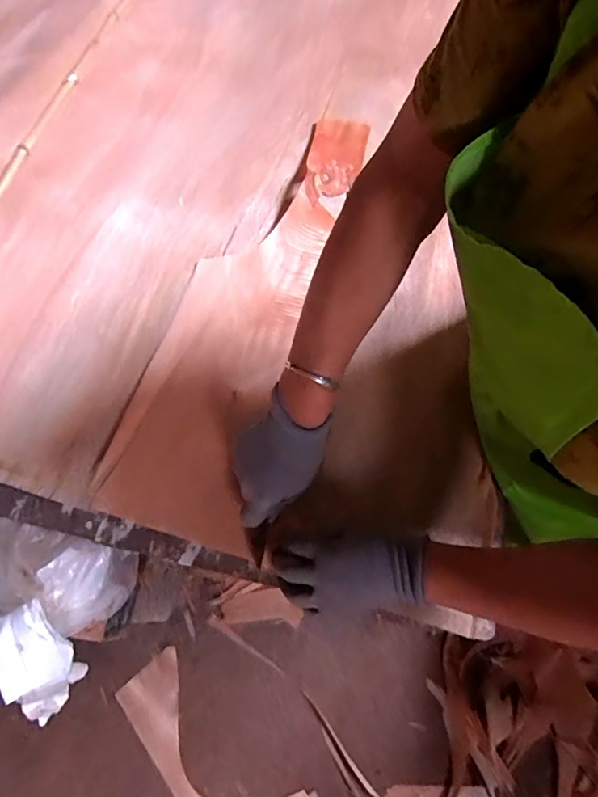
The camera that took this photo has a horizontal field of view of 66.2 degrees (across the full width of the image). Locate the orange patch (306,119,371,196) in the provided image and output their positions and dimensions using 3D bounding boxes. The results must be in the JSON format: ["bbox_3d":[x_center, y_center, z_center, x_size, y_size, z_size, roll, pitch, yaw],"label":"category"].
[{"bbox_3d":[0.059,-0.384,0.723,0.086,0.020,0.172,12,67,0],"label":"orange patch"}]

